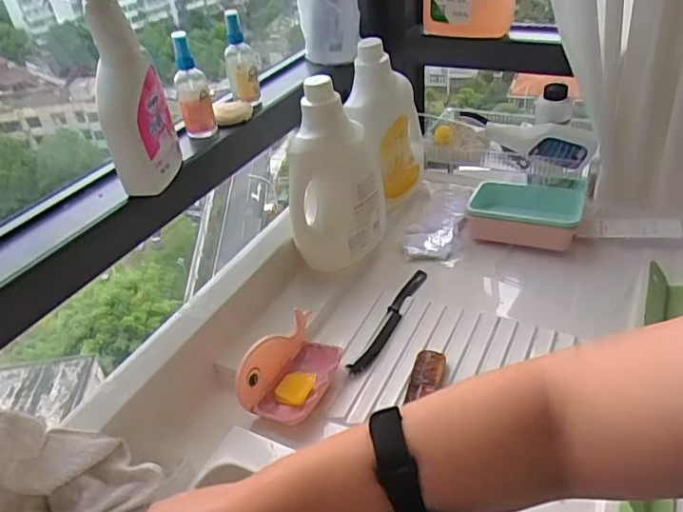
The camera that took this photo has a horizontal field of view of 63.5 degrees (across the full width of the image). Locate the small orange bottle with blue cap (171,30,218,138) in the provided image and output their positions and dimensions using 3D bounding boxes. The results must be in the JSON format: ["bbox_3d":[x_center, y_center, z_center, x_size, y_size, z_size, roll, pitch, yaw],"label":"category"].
[{"bbox_3d":[-0.200,-0.226,0.734,0.042,0.138,0.051,-14,37,-10],"label":"small orange bottle with blue cap"}]

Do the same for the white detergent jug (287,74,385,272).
[{"bbox_3d":[-0.010,-0.110,0.822,0.132,0.289,0.107,-2,37,5],"label":"white detergent jug"}]

